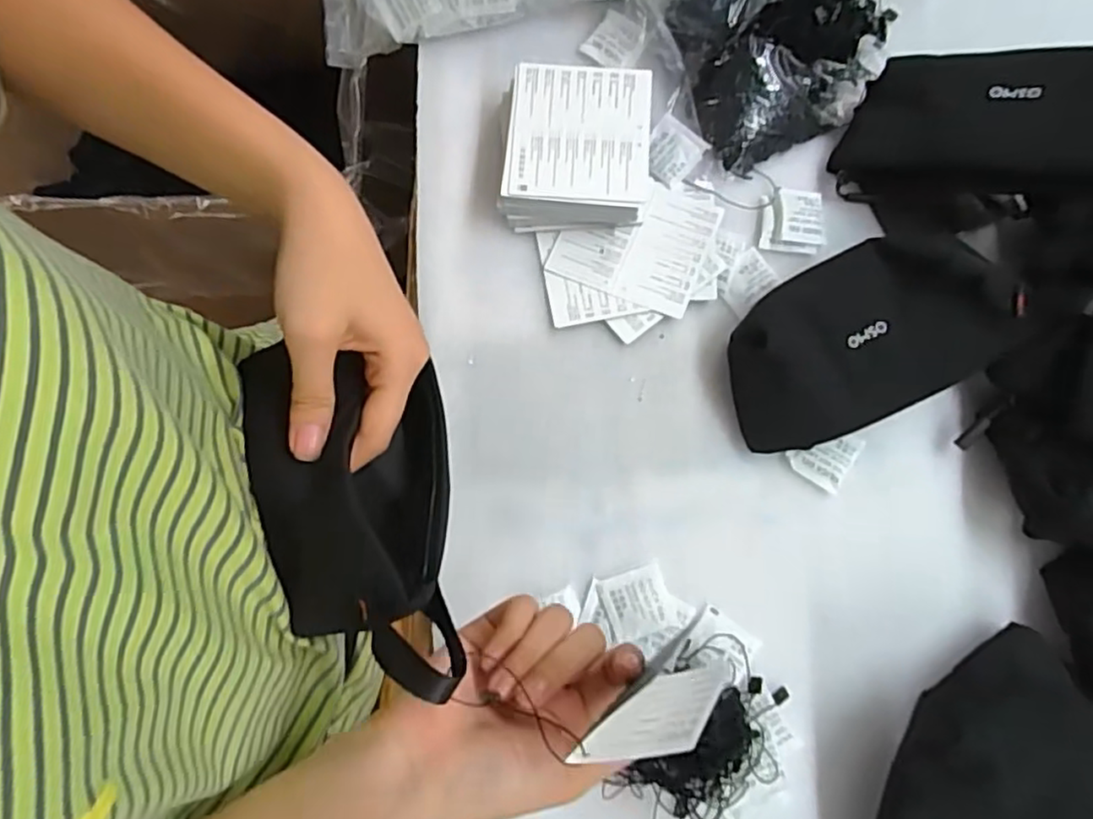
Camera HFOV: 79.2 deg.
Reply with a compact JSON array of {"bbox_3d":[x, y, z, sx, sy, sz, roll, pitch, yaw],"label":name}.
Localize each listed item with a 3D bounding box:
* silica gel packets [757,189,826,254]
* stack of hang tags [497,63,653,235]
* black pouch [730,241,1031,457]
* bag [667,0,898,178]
[{"bbox_3d":[0.171,-0.130,0.456,0.044,0.007,0.046,3,78,0],"label":"silica gel packets"},{"bbox_3d":[0.020,-0.177,0.450,0.099,0.041,0.105,1,78,0],"label":"stack of hang tags"},{"bbox_3d":[0.204,-0.047,0.422,0.187,0.051,0.102,-26,80,-5],"label":"black pouch"},{"bbox_3d":[0.169,-0.246,0.454,0.143,0.052,0.119,-18,79,-4],"label":"bag"}]

